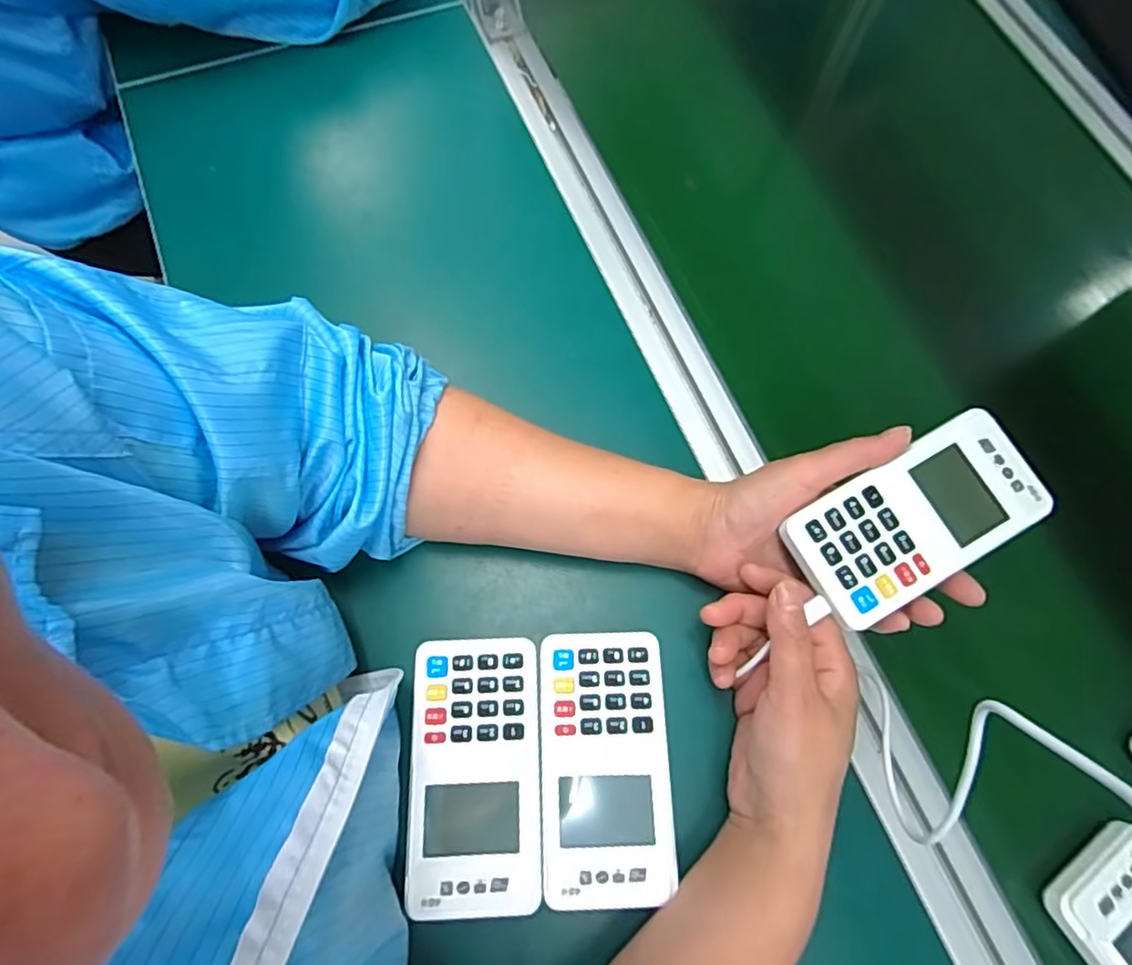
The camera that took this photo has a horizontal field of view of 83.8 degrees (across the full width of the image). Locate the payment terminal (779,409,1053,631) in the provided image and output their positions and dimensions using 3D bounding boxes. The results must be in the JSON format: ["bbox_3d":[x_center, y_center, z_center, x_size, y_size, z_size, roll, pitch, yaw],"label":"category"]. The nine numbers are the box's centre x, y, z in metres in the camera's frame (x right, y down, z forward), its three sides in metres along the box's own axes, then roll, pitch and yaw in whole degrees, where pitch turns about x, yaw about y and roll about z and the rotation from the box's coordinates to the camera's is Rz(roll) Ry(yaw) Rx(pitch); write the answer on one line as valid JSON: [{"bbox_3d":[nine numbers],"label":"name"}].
[{"bbox_3d":[0.193,0.019,0.346,0.137,0.012,0.067,-29,73,-7],"label":"payment terminal"}]

